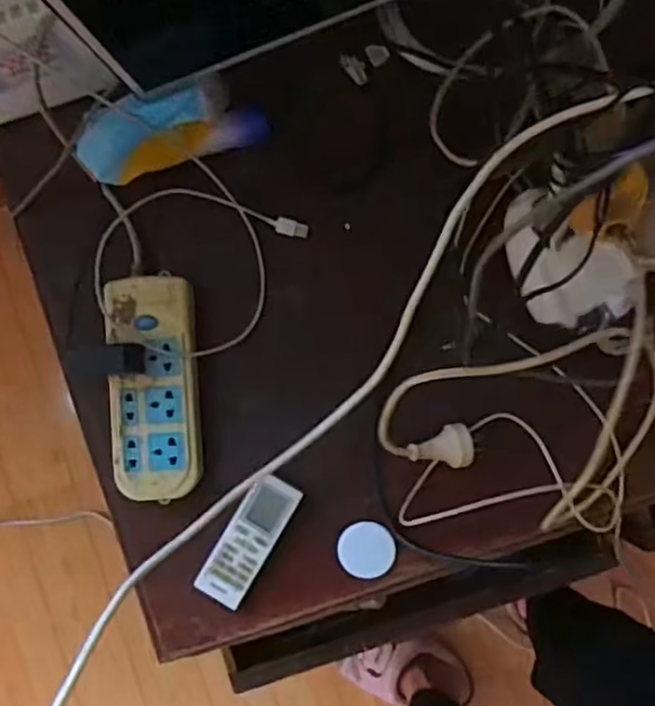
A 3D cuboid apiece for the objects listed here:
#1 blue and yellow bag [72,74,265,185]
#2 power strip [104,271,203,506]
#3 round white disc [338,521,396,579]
[{"bbox_3d":[-0.133,-0.199,0.594,0.162,0.043,0.061,-19,87,-18],"label":"blue and yellow bag"},{"bbox_3d":[-0.156,0.032,0.617,0.078,0.032,0.197,-2,87,-1],"label":"power strip"},{"bbox_3d":[0.037,0.183,0.635,0.051,0.017,0.049,0,87,-1],"label":"round white disc"}]

